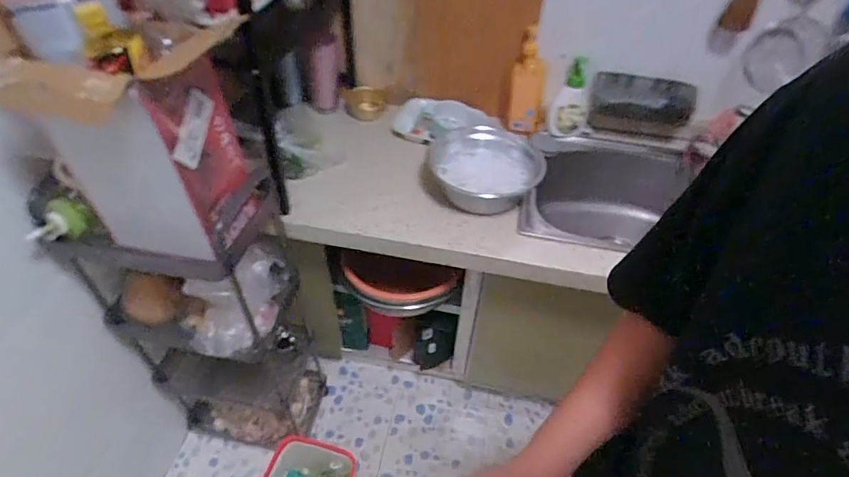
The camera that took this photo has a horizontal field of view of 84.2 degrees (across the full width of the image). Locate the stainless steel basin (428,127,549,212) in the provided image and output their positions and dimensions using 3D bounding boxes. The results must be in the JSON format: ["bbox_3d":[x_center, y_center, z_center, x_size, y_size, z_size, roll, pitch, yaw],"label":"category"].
[{"bbox_3d":[0.134,-0.162,1.054,0.244,0.075,0.262,1,46,-1],"label":"stainless steel basin"}]

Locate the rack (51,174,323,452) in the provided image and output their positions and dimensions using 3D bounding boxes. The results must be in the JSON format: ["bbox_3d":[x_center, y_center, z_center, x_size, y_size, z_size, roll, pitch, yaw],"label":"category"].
[{"bbox_3d":[-0.483,0.236,1.156,0.371,0.821,0.285,14,47,11],"label":"rack"}]

